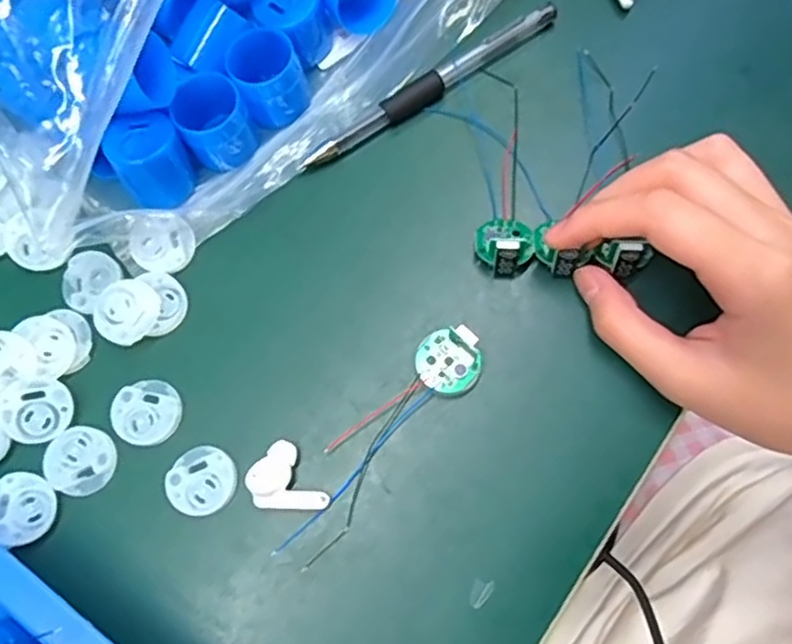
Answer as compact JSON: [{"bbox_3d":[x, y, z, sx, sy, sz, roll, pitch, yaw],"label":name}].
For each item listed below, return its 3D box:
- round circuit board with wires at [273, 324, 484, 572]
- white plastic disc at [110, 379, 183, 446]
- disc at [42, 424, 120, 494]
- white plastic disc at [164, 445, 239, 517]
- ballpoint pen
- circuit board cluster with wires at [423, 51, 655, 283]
[{"bbox_3d":[-0.006,0.045,0.264,0.025,0.010,0.108,41,79,12],"label":"round circuit board with wires"},{"bbox_3d":[-0.099,0.035,0.273,0.027,0.004,0.025,-1,74,2],"label":"white plastic disc"},{"bbox_3d":[-0.123,0.054,0.267,0.026,0.004,0.026,-1,74,2],"label":"disc"},{"bbox_3d":[-0.074,0.061,0.265,0.025,0.005,0.026,-1,74,2],"label":"white plastic disc"},{"bbox_3d":[0.017,-0.105,0.304,0.128,0.010,0.011,-31,76,-7],"label":"ballpoint pen"},{"bbox_3d":[0.065,-0.070,0.288,0.080,0.022,0.103,3,75,1],"label":"circuit board cluster with wires"}]

